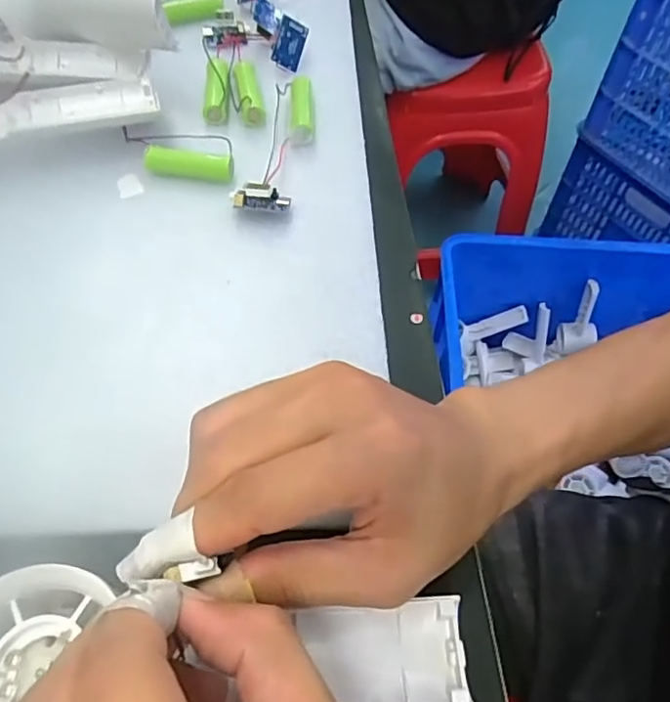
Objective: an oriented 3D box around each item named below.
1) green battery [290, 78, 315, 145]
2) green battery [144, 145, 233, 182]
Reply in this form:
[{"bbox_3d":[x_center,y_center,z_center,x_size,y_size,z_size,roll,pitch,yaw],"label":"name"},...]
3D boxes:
[{"bbox_3d":[-0.021,-0.151,0.362,0.014,0.011,0.052,0,58,-2],"label":"green battery"},{"bbox_3d":[-0.084,-0.108,0.333,0.052,0.011,0.014,10,58,4],"label":"green battery"}]

